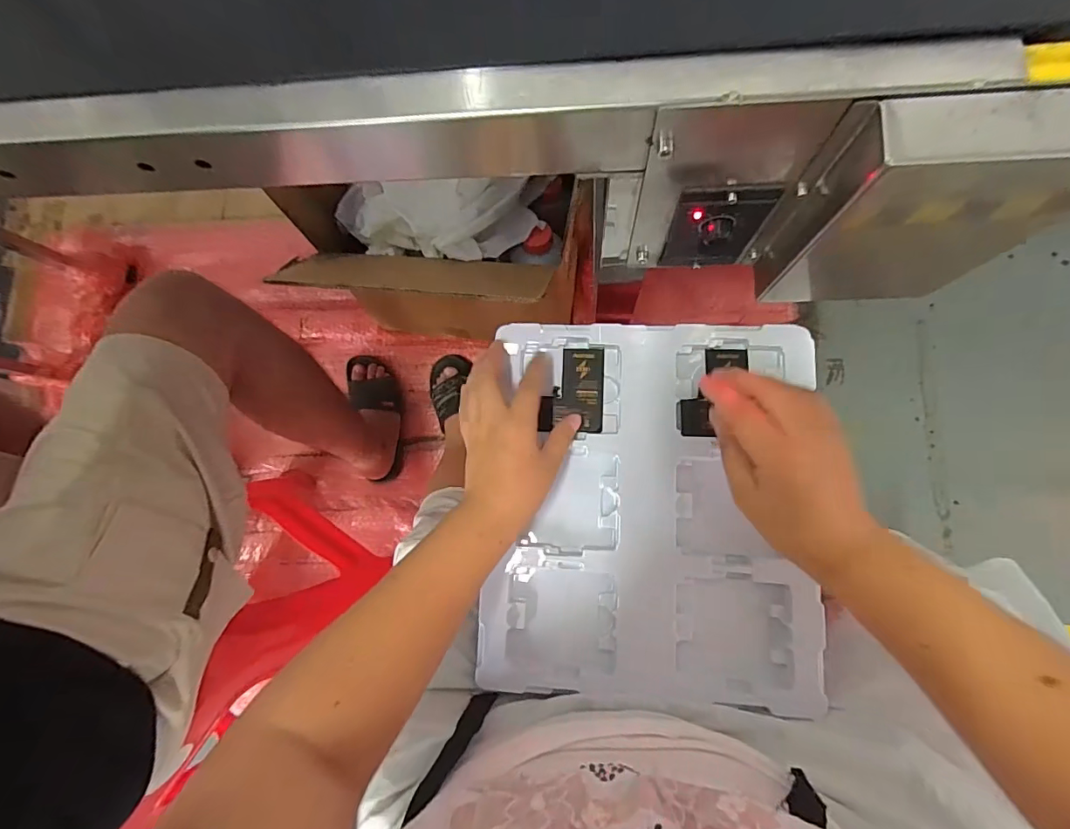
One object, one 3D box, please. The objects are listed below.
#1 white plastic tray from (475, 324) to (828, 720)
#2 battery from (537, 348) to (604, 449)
[{"bbox_3d":[0.099,0.077,0.420,0.266,0.017,0.312,3,82,5],"label":"white plastic tray"},{"bbox_3d":[0.035,-0.023,0.441,0.052,0.008,0.076,2,82,5],"label":"battery"}]

